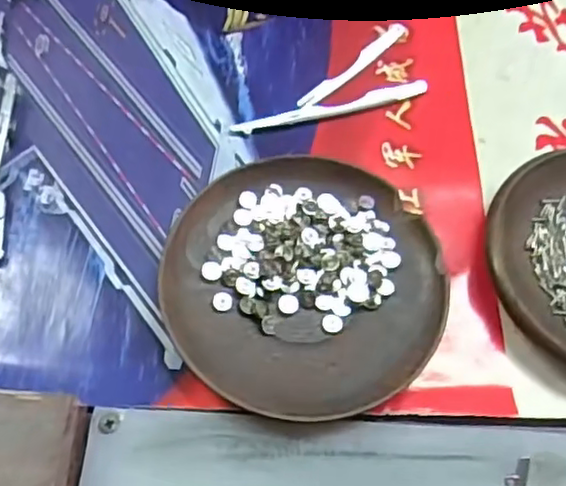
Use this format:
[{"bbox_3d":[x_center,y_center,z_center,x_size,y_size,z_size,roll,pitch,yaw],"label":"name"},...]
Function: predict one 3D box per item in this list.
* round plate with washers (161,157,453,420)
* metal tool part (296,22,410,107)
[{"bbox_3d":[0.009,0.016,0.275,0.112,0.015,0.115,3,61,-3],"label":"round plate with washers"},{"bbox_3d":[0.038,-0.093,0.342,0.009,0.005,0.080,40,66,16],"label":"metal tool part"}]

